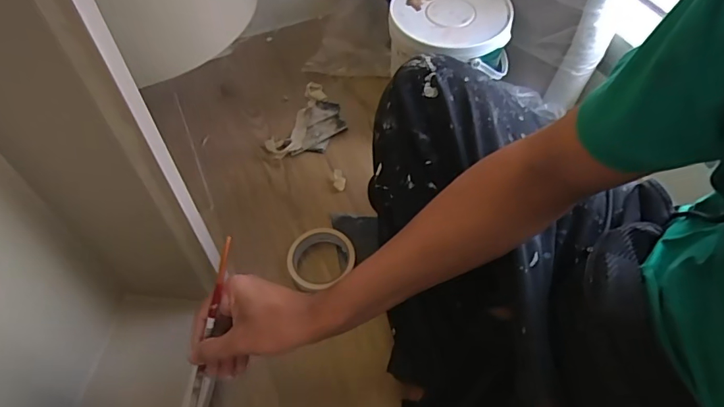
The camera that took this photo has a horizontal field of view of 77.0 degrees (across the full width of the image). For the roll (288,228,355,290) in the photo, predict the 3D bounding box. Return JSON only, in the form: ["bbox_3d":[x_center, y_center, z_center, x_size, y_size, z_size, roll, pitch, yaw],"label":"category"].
[{"bbox_3d":[-0.059,0.078,0.659,0.095,0.028,0.087,-2,57,2],"label":"roll"}]

